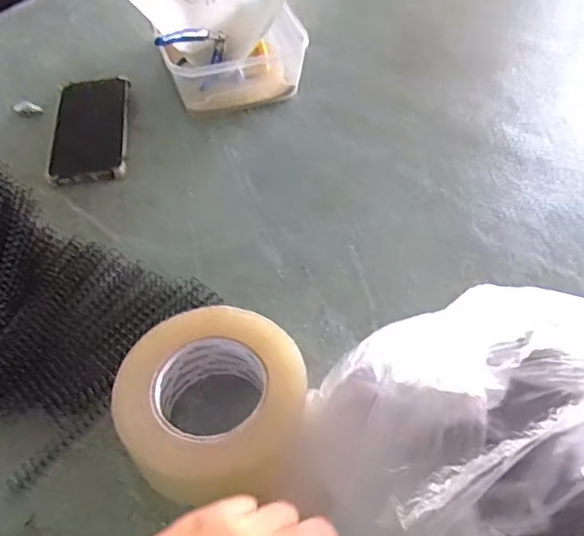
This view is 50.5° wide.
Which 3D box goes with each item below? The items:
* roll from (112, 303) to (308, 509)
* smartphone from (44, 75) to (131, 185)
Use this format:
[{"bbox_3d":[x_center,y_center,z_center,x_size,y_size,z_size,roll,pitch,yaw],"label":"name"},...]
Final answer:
[{"bbox_3d":[-0.055,0.098,0.433,0.125,0.063,0.128,-1,49,1],"label":"roll"},{"bbox_3d":[-0.225,-0.157,0.689,0.082,0.009,0.185,-7,50,-4],"label":"smartphone"}]

